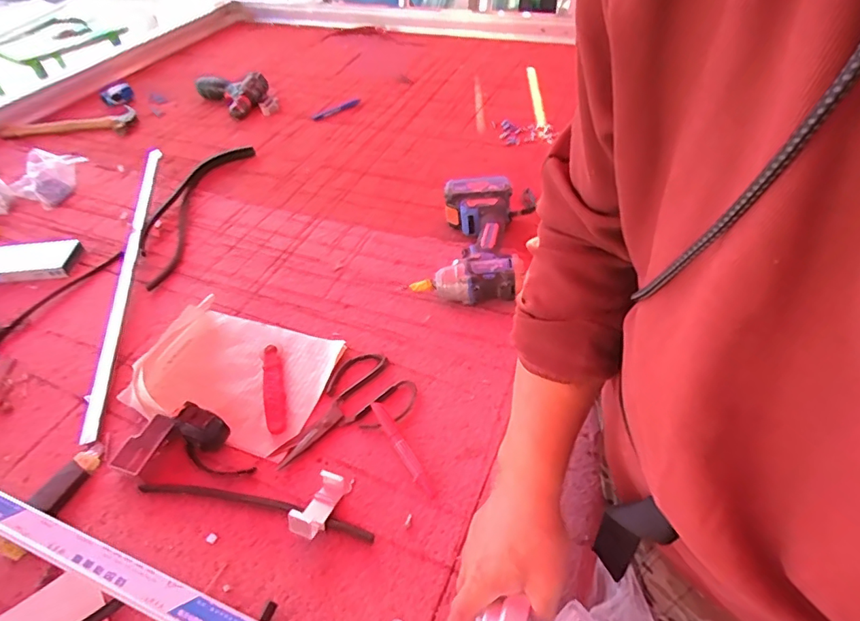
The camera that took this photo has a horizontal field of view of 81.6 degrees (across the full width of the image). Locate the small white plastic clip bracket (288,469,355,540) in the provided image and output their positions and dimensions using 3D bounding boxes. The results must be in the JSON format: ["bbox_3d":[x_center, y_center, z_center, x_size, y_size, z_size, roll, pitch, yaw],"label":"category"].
[{"bbox_3d":[-0.121,0.211,0.548,0.034,0.033,0.081,15,27,19],"label":"small white plastic clip bracket"}]

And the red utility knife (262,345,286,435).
[{"bbox_3d":[-0.210,0.103,0.671,0.024,0.023,0.143,-15,46,-9],"label":"red utility knife"}]

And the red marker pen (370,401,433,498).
[{"bbox_3d":[-0.036,0.161,0.602,0.016,0.015,0.143,-25,49,-18],"label":"red marker pen"}]

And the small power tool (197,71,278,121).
[{"bbox_3d":[-0.524,-0.597,1.352,0.146,0.065,0.320,-35,53,-26],"label":"small power tool"}]

